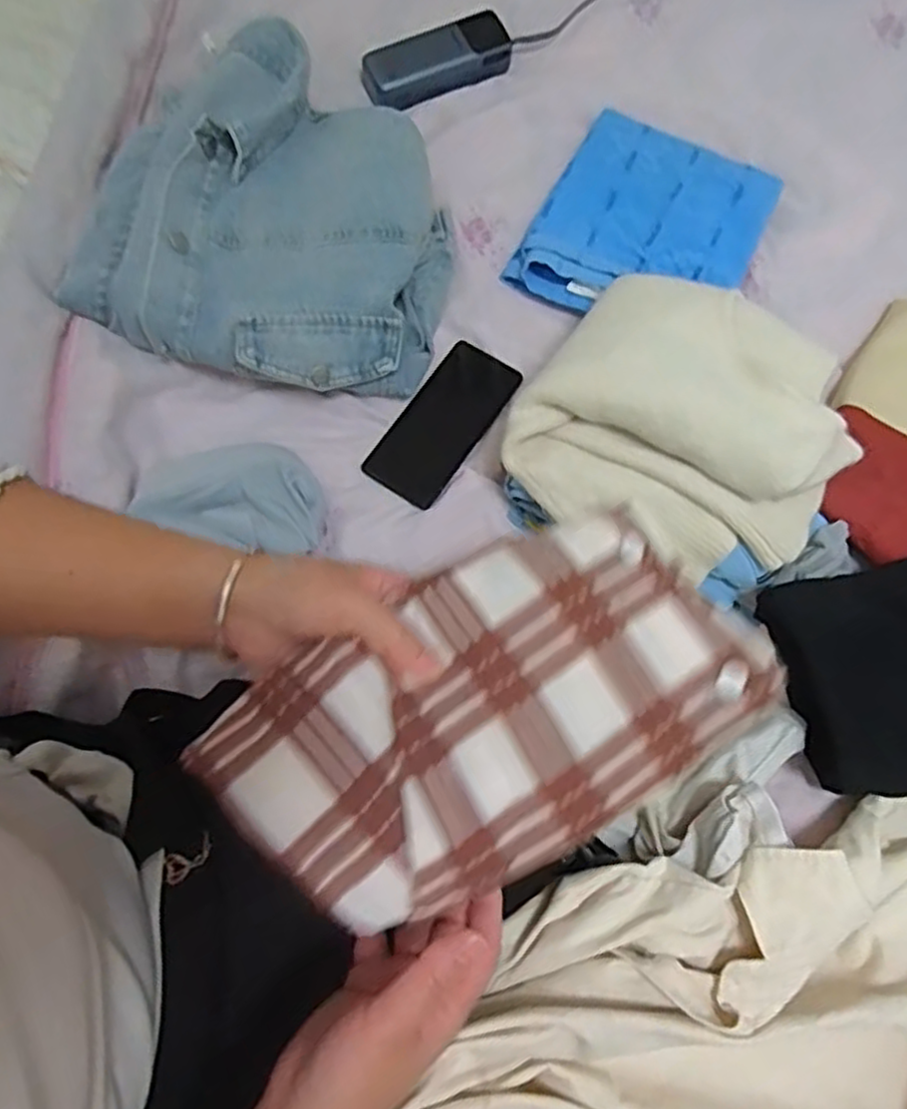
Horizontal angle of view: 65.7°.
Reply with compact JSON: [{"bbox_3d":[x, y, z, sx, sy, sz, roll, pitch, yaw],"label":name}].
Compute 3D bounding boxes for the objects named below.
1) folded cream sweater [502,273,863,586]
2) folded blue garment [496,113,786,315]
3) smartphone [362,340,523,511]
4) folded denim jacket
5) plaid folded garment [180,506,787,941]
[{"bbox_3d":[0.181,-0.104,0.555,0.246,0.078,0.218,23,77,8],"label":"folded cream sweater"},{"bbox_3d":[0.185,-0.313,0.683,0.198,0.035,0.211,29,77,10],"label":"folded blue garment"},{"bbox_3d":[-0.008,-0.124,0.660,0.074,0.008,0.165,34,78,11],"label":"smartphone"},{"bbox_3d":[-0.153,-0.321,0.656,0.310,0.101,0.337,14,75,6],"label":"folded denim jacket"},{"bbox_3d":[0.020,0.074,0.337,0.246,0.032,0.141,-33,76,-8],"label":"plaid folded garment"}]

